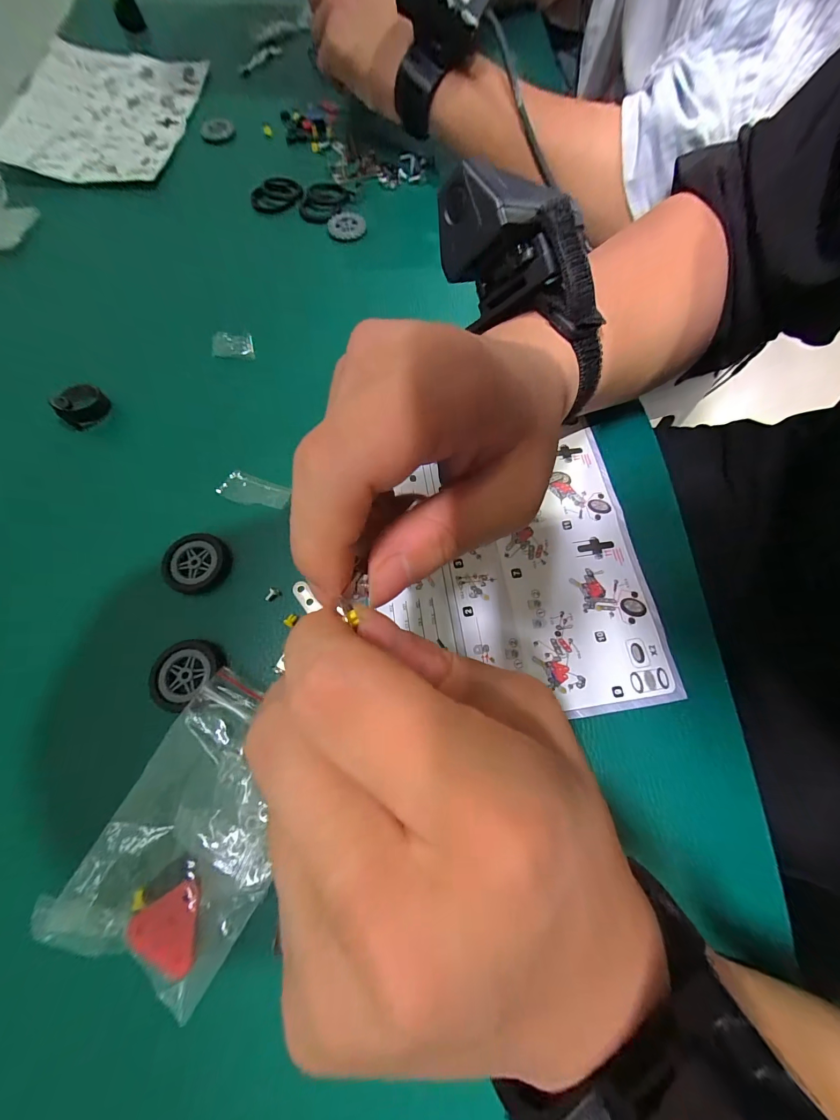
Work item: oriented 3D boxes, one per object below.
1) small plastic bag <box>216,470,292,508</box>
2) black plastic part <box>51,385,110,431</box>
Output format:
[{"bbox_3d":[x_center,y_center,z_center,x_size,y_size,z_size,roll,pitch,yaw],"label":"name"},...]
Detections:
[{"bbox_3d":[-0.107,-0.046,0.233,0.041,0.010,0.022,13,70,3],"label":"small plastic bag"},{"bbox_3d":[-0.235,-0.108,0.246,0.024,0.015,0.030,39,74,12],"label":"black plastic part"}]

